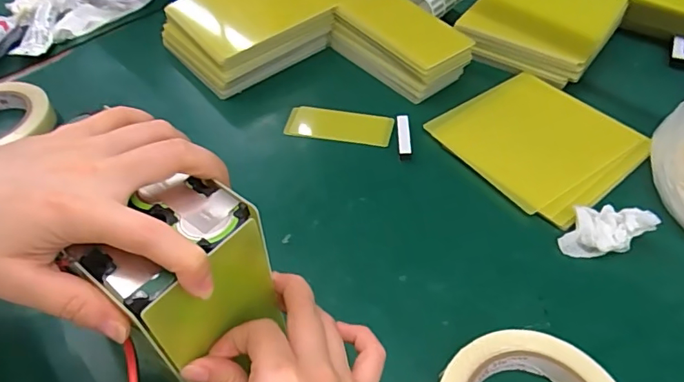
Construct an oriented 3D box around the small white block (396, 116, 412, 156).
[{"bbox_3d":[0.059,-0.053,0.478,0.012,0.009,0.053,-1,48,3],"label":"small white block"}]

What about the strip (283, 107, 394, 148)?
[{"bbox_3d":[-0.003,-0.066,0.502,0.104,0.004,0.041,8,49,12],"label":"strip"}]

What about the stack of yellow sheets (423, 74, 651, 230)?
[{"bbox_3d":[0.183,-0.048,0.467,0.147,0.008,0.154,-30,53,-20],"label":"stack of yellow sheets"}]

